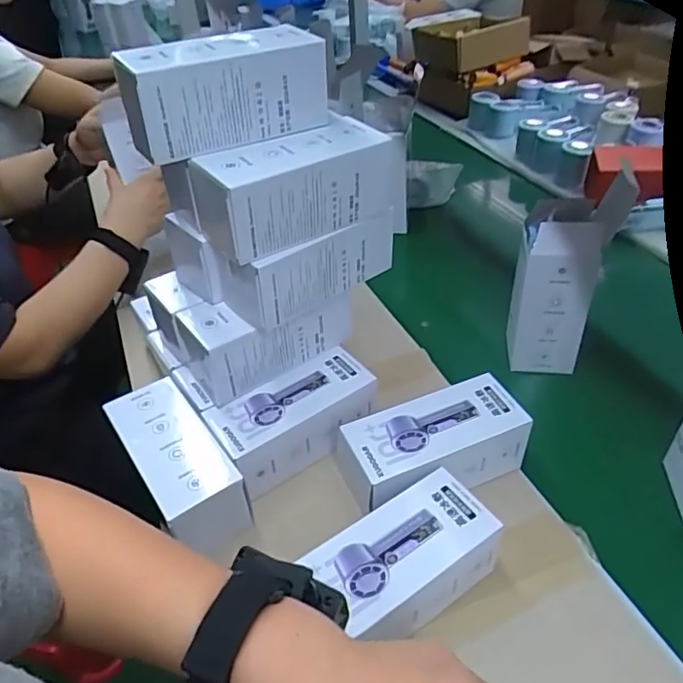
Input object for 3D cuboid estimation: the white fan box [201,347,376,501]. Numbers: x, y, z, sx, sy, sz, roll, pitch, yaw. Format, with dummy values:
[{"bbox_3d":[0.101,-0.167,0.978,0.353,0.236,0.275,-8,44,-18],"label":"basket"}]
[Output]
[{"bbox_3d":[-0.045,0.080,0.572,0.159,0.067,0.071,-26,45,-24],"label":"white fan box"}]

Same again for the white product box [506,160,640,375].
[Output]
[{"bbox_3d":[0.231,-0.067,0.612,0.100,0.230,0.065,9,42,14],"label":"white product box"}]

